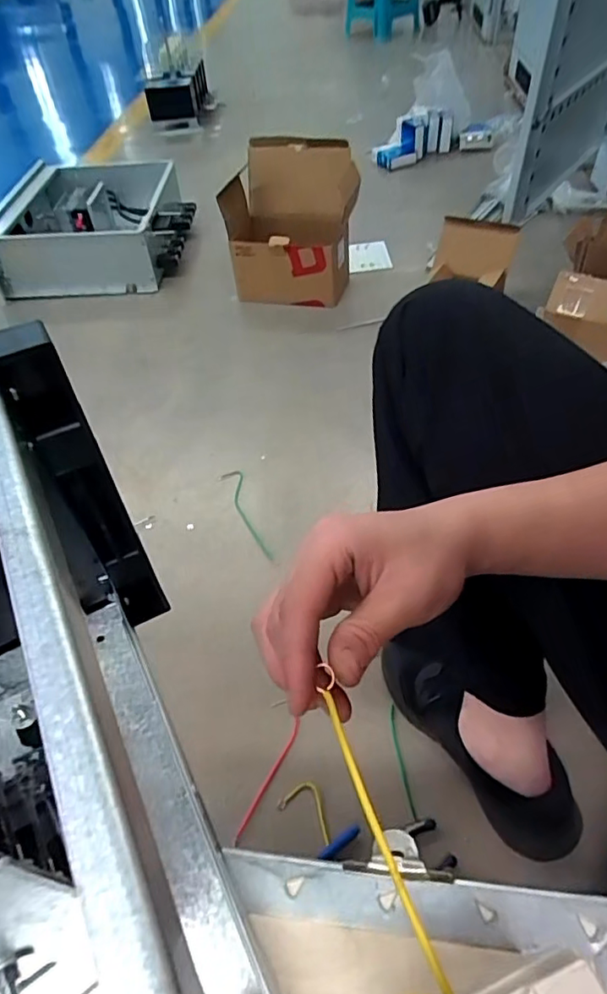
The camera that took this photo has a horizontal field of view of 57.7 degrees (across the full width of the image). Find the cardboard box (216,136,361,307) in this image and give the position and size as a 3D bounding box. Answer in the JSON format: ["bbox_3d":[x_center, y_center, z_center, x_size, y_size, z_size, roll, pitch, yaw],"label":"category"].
[{"bbox_3d":[-0.024,-0.722,1.430,0.320,0.307,0.347,3,49,8],"label":"cardboard box"}]

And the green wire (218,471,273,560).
[{"bbox_3d":[-0.094,0.028,1.009,0.042,0.009,0.210,-31,58,-7],"label":"green wire"}]

